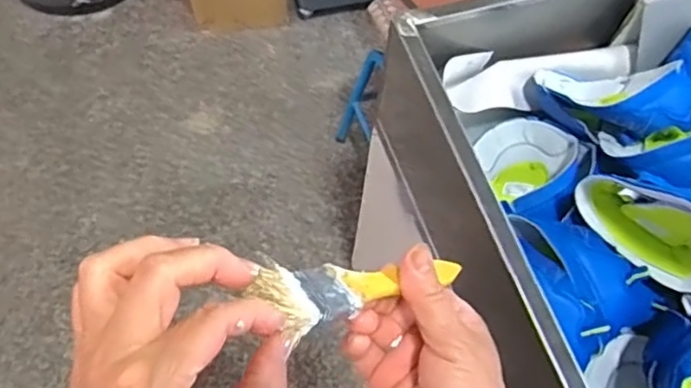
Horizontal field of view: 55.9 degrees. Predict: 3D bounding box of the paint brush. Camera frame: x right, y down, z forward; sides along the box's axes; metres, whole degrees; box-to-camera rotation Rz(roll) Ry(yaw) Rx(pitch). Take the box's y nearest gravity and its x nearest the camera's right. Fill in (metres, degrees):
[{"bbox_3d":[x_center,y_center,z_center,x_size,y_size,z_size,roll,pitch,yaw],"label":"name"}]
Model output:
[{"bbox_3d":[0.015,0.052,0.371,0.157,0.011,0.038,-3,57,-46],"label":"paint brush"}]

